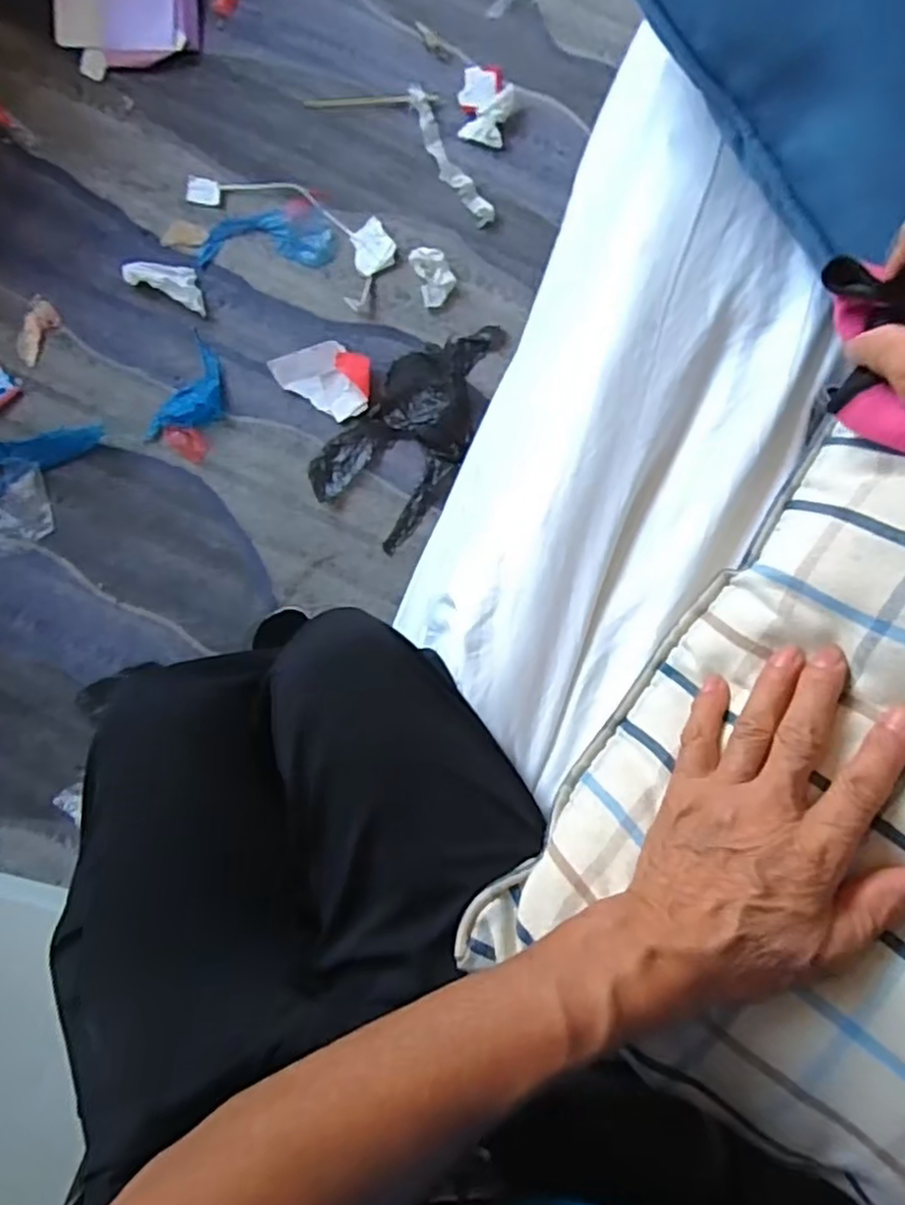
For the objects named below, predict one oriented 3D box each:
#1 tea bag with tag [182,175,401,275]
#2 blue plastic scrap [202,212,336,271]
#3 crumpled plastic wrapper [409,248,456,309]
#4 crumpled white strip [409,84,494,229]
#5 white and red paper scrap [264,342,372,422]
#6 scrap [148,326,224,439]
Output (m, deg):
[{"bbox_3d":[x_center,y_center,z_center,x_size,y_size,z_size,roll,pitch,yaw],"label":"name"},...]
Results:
[{"bbox_3d":[-0.216,-0.536,0.977,0.291,0.013,0.079,21,88,-6],"label":"tea bag with tag"},{"bbox_3d":[-0.255,-0.501,0.973,0.182,0.012,0.080,-2,91,-6],"label":"blue plastic scrap"},{"bbox_3d":[-0.025,-0.453,0.974,0.050,0.016,0.078,-22,93,-6],"label":"crumpled plastic wrapper"},{"bbox_3d":[-0.007,-0.624,0.989,0.040,0.006,0.212,-31,94,-5],"label":"crumpled white strip"},{"bbox_3d":[-0.171,-0.311,0.959,0.131,0.014,0.088,31,87,-6],"label":"white and red paper scrap"},{"bbox_3d":[-0.346,-0.276,0.950,0.076,0.033,0.151,28,88,-6],"label":"scrap"}]

